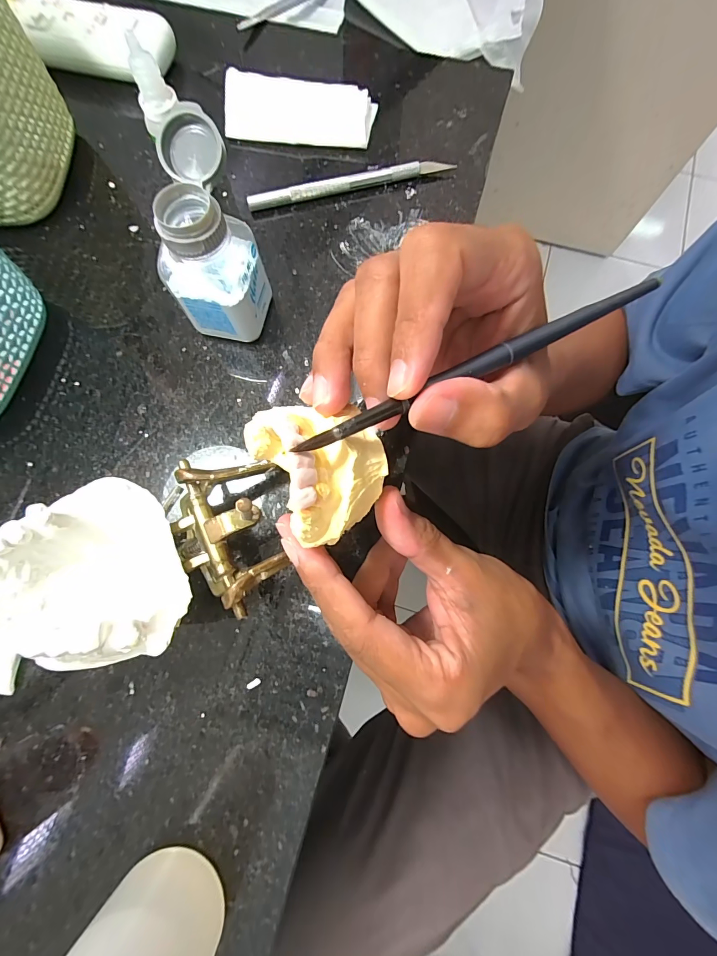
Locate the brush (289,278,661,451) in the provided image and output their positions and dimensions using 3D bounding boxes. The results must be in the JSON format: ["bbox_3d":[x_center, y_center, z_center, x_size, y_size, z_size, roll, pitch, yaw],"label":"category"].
[{"bbox_3d":[0.051,-0.044,0.131,0.159,0.008,0.010,-27,78,-13],"label":"brush"}]

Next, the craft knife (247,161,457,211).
[{"bbox_3d":[-0.005,-0.197,0.239,0.137,0.009,0.008,-15,77,-3],"label":"craft knife"}]

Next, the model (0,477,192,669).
[{"bbox_3d":[-0.106,0.041,0.142,0.061,0.032,0.069,-17,73,-34],"label":"model"}]

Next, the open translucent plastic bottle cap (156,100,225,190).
[{"bbox_3d":[-0.076,-0.149,0.162,0.028,0.005,0.028,0,96,2],"label":"open translucent plastic bottle cap"}]

